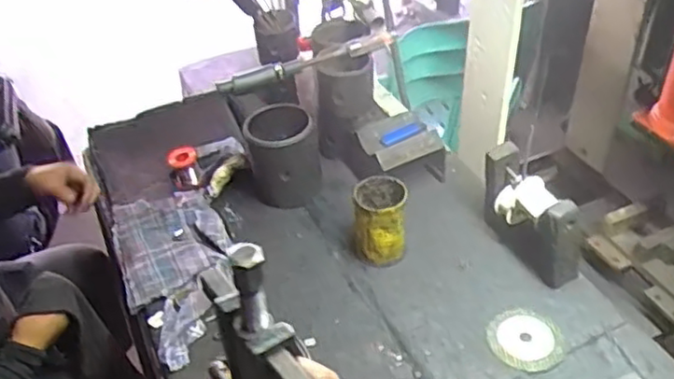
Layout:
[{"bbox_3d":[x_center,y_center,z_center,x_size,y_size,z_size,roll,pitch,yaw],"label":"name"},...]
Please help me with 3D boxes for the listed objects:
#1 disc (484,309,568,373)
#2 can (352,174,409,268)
[{"bbox_3d":[0.246,0.196,0.907,0.094,0.019,0.096,-1,38,1],"label":"disc"},{"bbox_3d":[0.062,0.049,1.011,0.073,0.121,0.079,-1,38,1],"label":"can"}]

